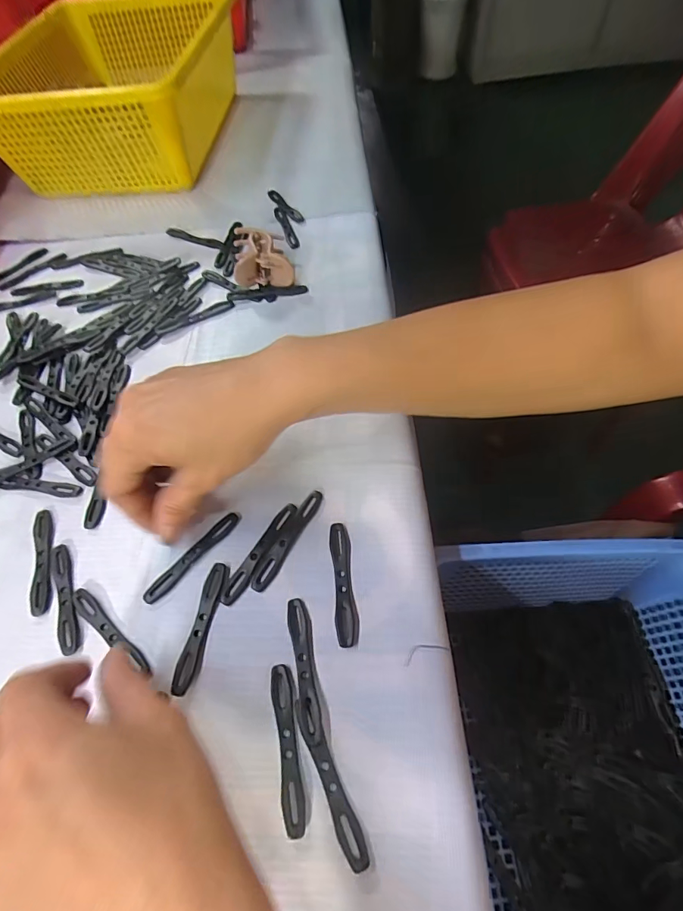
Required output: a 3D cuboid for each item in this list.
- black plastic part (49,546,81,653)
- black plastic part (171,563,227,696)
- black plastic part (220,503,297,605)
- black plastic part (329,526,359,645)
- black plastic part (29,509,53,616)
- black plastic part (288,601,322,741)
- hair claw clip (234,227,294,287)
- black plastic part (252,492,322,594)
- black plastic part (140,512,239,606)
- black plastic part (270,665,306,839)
[{"bbox_3d":[-0.163,0.082,0.256,0.011,0.004,0.069,-25,60,-10],"label":"black plastic part"},{"bbox_3d":[-0.077,0.093,0.241,0.011,0.004,0.068,8,60,9],"label":"black plastic part"},{"bbox_3d":[-0.049,0.057,0.260,0.011,0.004,0.068,26,64,19],"label":"black plastic part"},{"bbox_3d":[0.001,0.070,0.247,0.012,0.004,0.068,-6,59,1],"label":"black plastic part"},{"bbox_3d":[-0.185,0.064,0.269,0.011,0.004,0.068,-17,59,-6],"label":"black plastic part"},{"bbox_3d":[-0.019,0.108,0.226,0.010,0.004,0.068,-12,59,-3],"label":"black plastic part"},{"bbox_3d":[-0.071,-0.173,0.384,0.047,0.030,0.053,-15,59,-4],"label":"hair claw clip"},{"bbox_3d":[-0.033,0.049,0.263,0.012,0.004,0.068,24,64,18],"label":"black plastic part"},{"bbox_3d":[-0.089,0.060,0.262,0.010,0.004,0.069,36,68,23],"label":"black plastic part"},{"bbox_3d":[-0.027,0.138,0.210,0.010,0.004,0.069,-10,59,-2],"label":"black plastic part"}]

